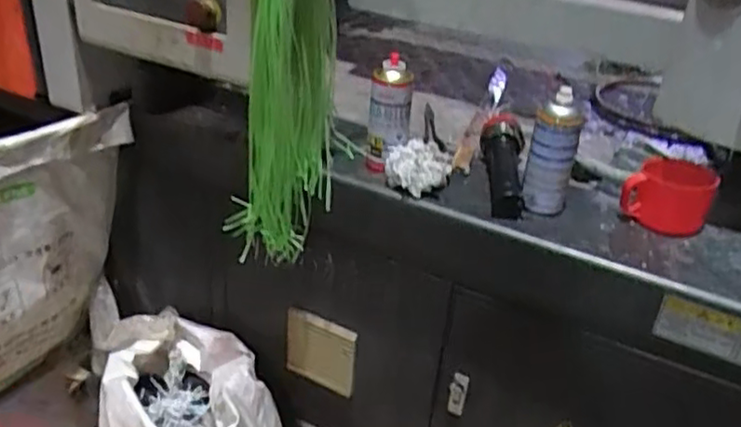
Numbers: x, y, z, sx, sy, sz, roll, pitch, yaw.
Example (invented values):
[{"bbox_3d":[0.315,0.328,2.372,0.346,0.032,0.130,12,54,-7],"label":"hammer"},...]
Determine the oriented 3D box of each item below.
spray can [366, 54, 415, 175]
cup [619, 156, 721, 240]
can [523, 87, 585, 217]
[{"bbox_3d":[0.027,-0.145,1.008,0.066,0.167,0.060,4,30,-2],"label":"spray can"},{"bbox_3d":[0.422,-0.027,0.957,0.116,0.085,0.078,18,33,22],"label":"cup"},{"bbox_3d":[0.251,-0.080,0.921,0.058,0.170,0.053,4,30,-2],"label":"can"}]

